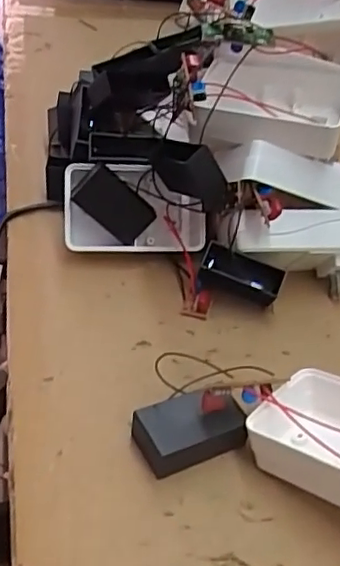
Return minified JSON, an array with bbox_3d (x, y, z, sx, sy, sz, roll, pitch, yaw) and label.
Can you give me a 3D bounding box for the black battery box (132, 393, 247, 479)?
[{"bbox_3d":[0.008,0.069,0.288,0.048,0.020,0.029,-16,43,-26],"label":"black battery box"}]

